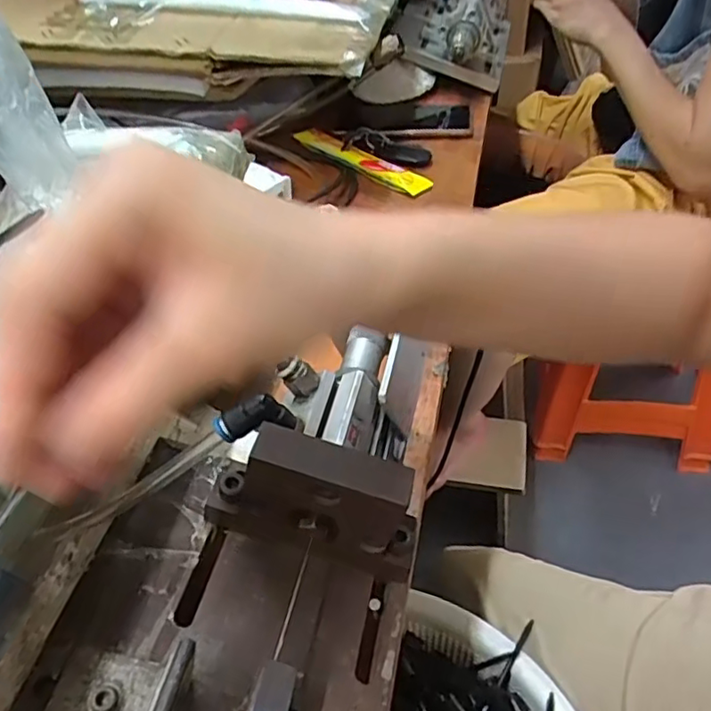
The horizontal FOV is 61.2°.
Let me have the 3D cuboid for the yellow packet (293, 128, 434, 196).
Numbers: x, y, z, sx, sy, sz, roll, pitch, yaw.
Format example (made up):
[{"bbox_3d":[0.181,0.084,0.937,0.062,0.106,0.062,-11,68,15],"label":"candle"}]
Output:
[{"bbox_3d":[0.003,-0.224,0.680,0.036,0.010,0.203,-32,49,-24],"label":"yellow packet"}]

